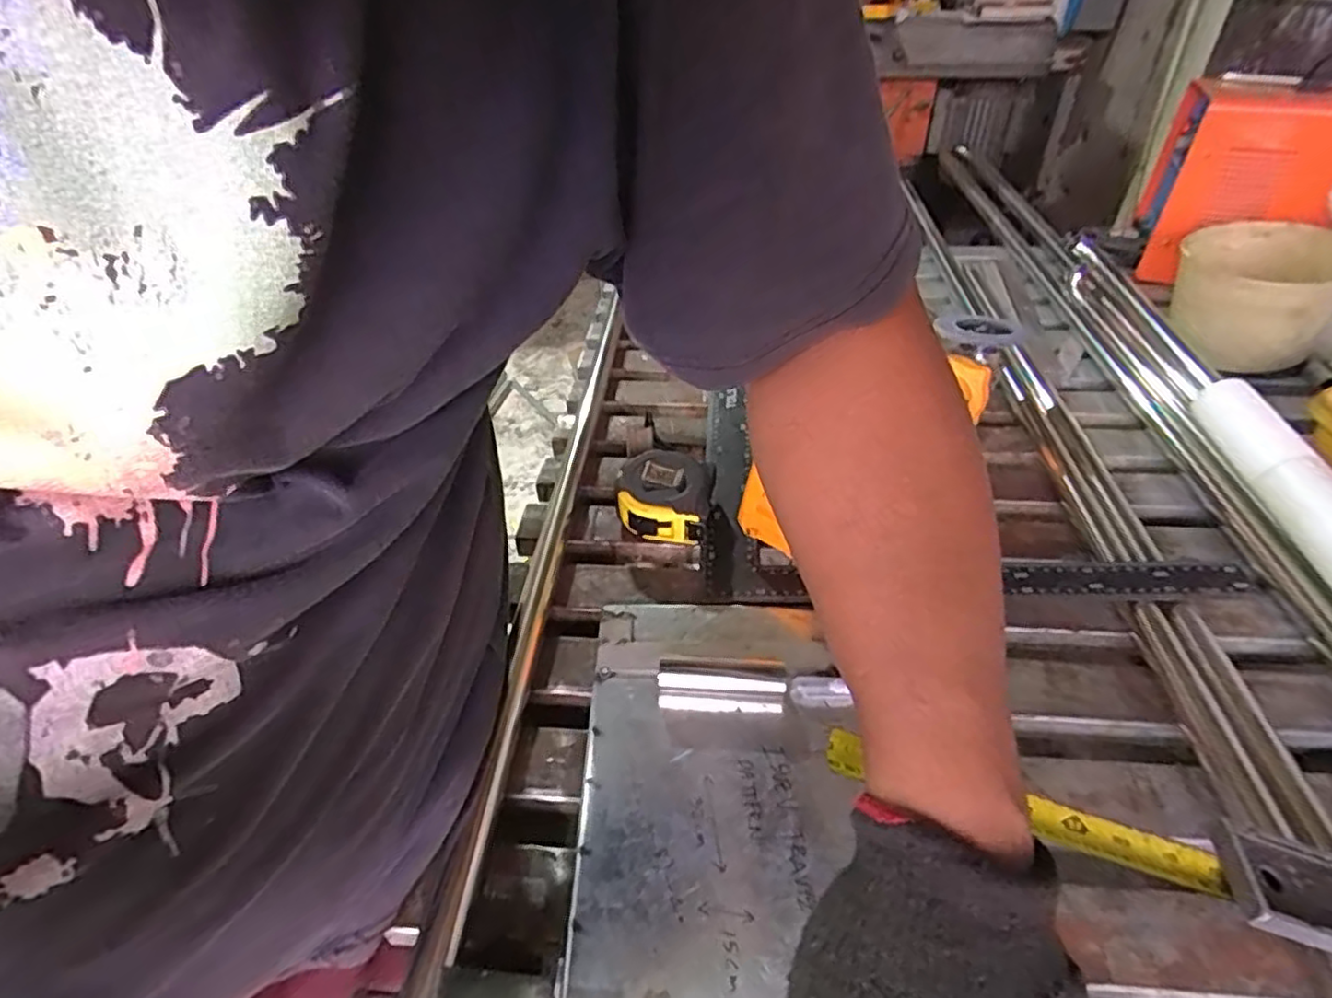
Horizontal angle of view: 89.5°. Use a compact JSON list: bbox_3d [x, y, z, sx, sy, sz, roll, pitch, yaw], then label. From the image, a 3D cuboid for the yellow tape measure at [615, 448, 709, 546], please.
[{"bbox_3d":[-0.002,-0.002,0.600,0.078,0.053,0.083,-2,40,1],"label":"yellow tape measure"}]

